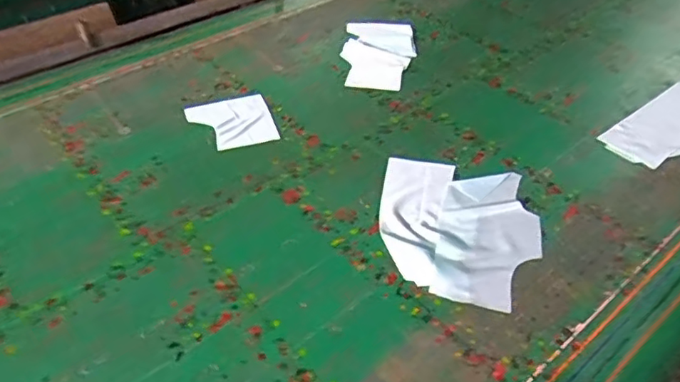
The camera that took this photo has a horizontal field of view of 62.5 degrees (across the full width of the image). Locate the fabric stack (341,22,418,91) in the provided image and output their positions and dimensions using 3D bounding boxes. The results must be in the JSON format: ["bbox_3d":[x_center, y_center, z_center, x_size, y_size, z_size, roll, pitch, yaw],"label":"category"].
[{"bbox_3d":[0.085,-0.309,1.237,0.154,0.007,0.269,5,43,5],"label":"fabric stack"}]

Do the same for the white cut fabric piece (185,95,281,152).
[{"bbox_3d":[-0.201,-0.130,1.041,0.146,0.008,0.159,-14,45,-14],"label":"white cut fabric piece"}]

